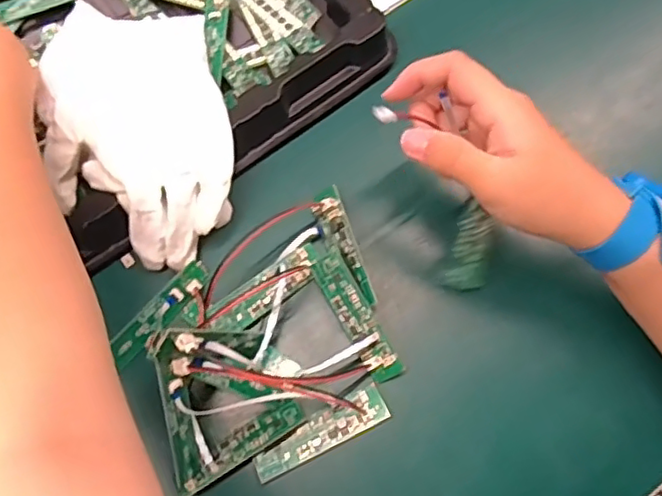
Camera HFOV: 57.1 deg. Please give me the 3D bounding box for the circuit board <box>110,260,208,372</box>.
[{"bbox_3d":[-0.105,0.039,0.381,0.018,0.007,0.073,43,79,12],"label":"circuit board"}]

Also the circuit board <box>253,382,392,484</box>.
[{"bbox_3d":[-0.006,0.107,0.356,0.083,0.011,0.023,-26,65,-6],"label":"circuit board"}]

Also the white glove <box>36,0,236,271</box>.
[{"bbox_3d":[-0.127,-0.079,0.395,0.118,0.041,0.186,-16,74,-3],"label":"white glove"}]

